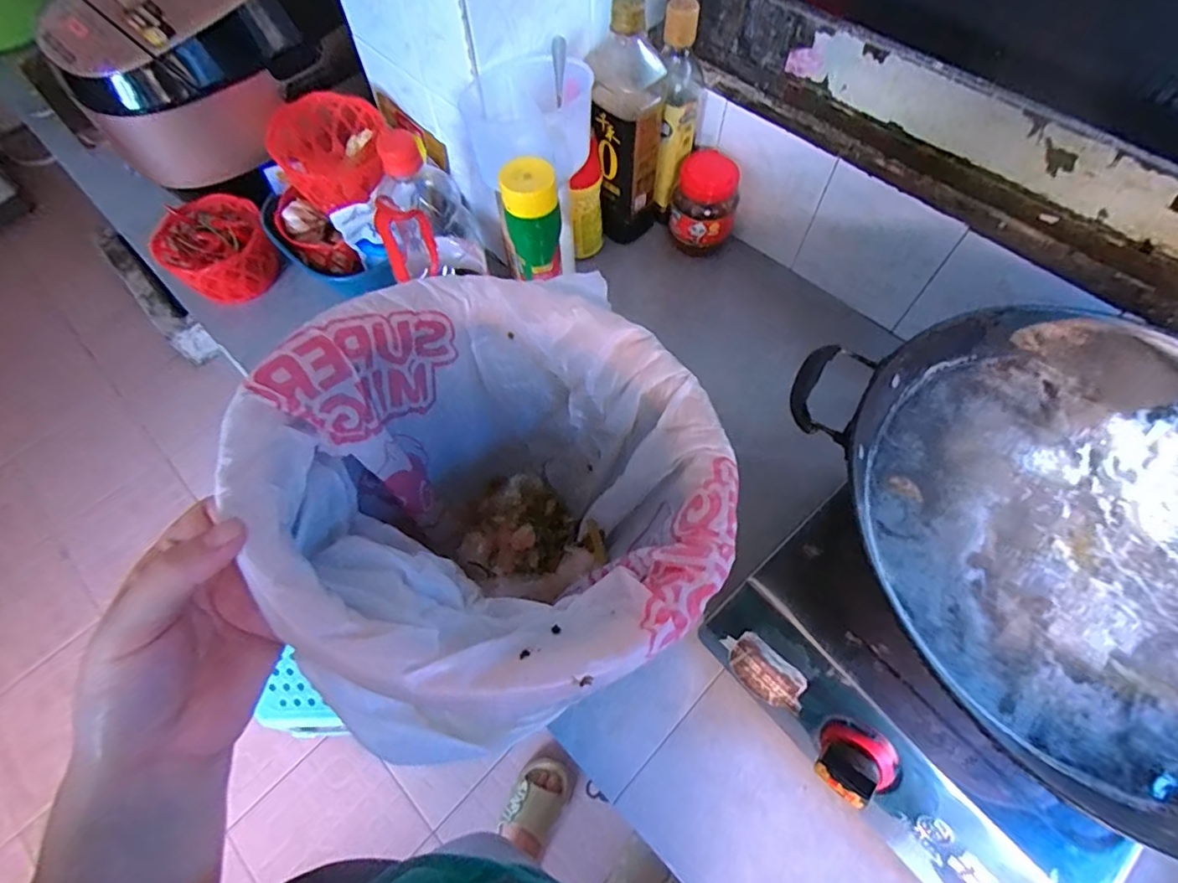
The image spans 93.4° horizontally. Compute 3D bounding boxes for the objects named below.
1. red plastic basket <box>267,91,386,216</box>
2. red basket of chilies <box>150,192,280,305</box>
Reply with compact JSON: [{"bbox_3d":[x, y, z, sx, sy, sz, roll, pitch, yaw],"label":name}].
[{"bbox_3d":[-0.309,-0.347,0.668,0.131,0.081,0.125,-12,61,-2],"label":"red plastic basket"},{"bbox_3d":[-0.480,-0.251,0.718,0.129,0.089,0.115,-32,64,-13],"label":"red basket of chilies"}]

